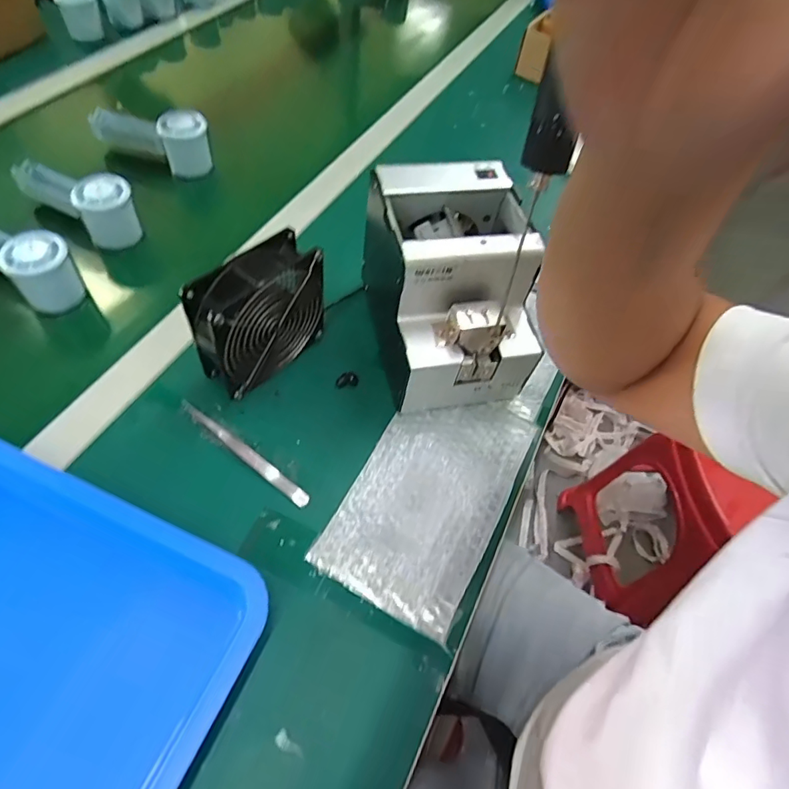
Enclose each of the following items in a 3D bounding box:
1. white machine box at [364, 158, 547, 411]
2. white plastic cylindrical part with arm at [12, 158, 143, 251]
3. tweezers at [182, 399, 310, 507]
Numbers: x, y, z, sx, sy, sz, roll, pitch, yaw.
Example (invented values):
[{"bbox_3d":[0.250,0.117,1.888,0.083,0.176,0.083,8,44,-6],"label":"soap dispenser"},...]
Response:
[{"bbox_3d":[0.053,-0.099,0.482,0.128,0.147,0.174,-5,59,-9],"label":"white machine box"},{"bbox_3d":[-0.349,-0.224,0.567,0.158,0.057,0.057,32,58,15],"label":"white plastic cylindrical part with arm"},{"bbox_3d":[-0.131,0.050,0.443,0.140,0.011,0.013,33,58,15],"label":"tweezers"}]

